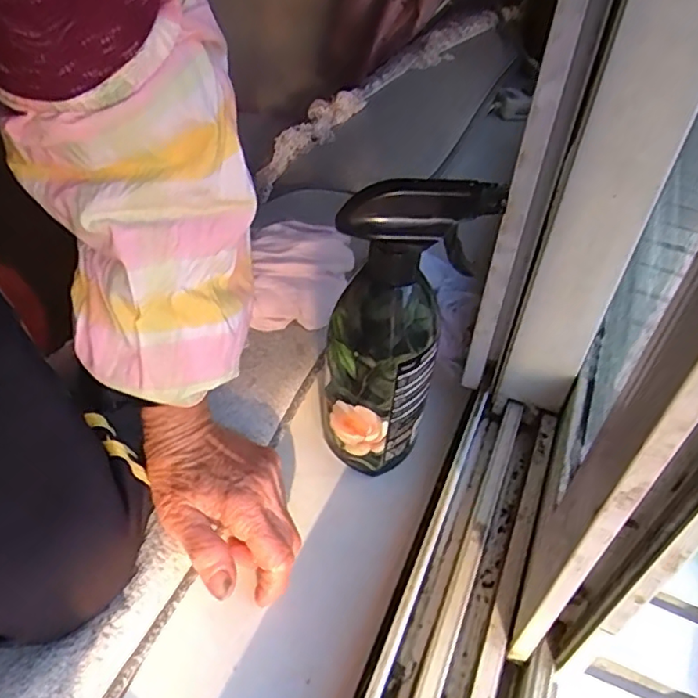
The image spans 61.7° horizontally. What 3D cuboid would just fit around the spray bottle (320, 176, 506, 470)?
[{"bbox_3d":[0.027,-0.004,0.380,0.073,0.226,0.063,-33,57,-32],"label":"spray bottle"}]

